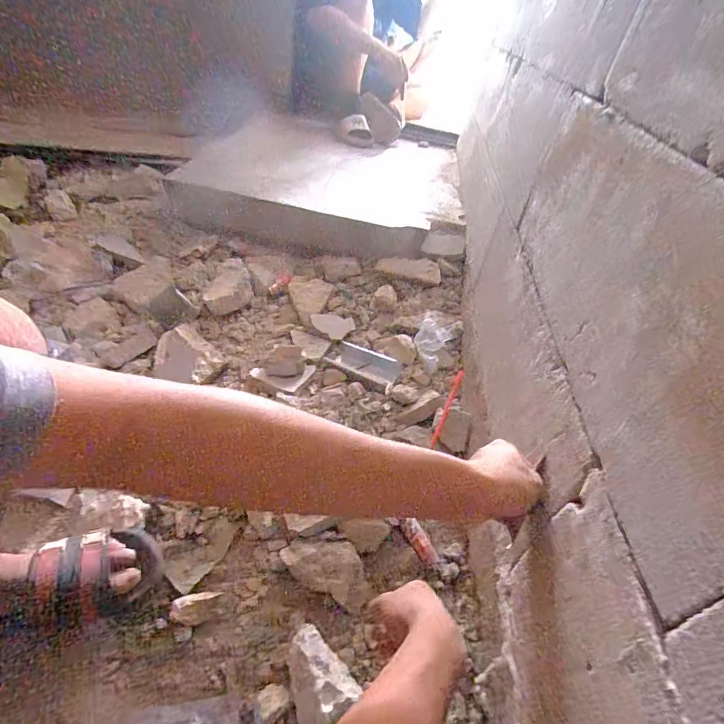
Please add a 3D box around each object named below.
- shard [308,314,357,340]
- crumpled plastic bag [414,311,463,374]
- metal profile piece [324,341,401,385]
[{"bbox_3d":[-0.065,-0.082,0.981,0.096,0.008,0.076,-4,54,-4],"label":"shard"},{"bbox_3d":[0.163,-0.051,0.950,0.087,0.039,0.156,20,45,13],"label":"crumpled plastic bag"},{"bbox_3d":[0.006,0.007,0.921,0.137,0.040,0.083,22,41,12],"label":"metal profile piece"}]

